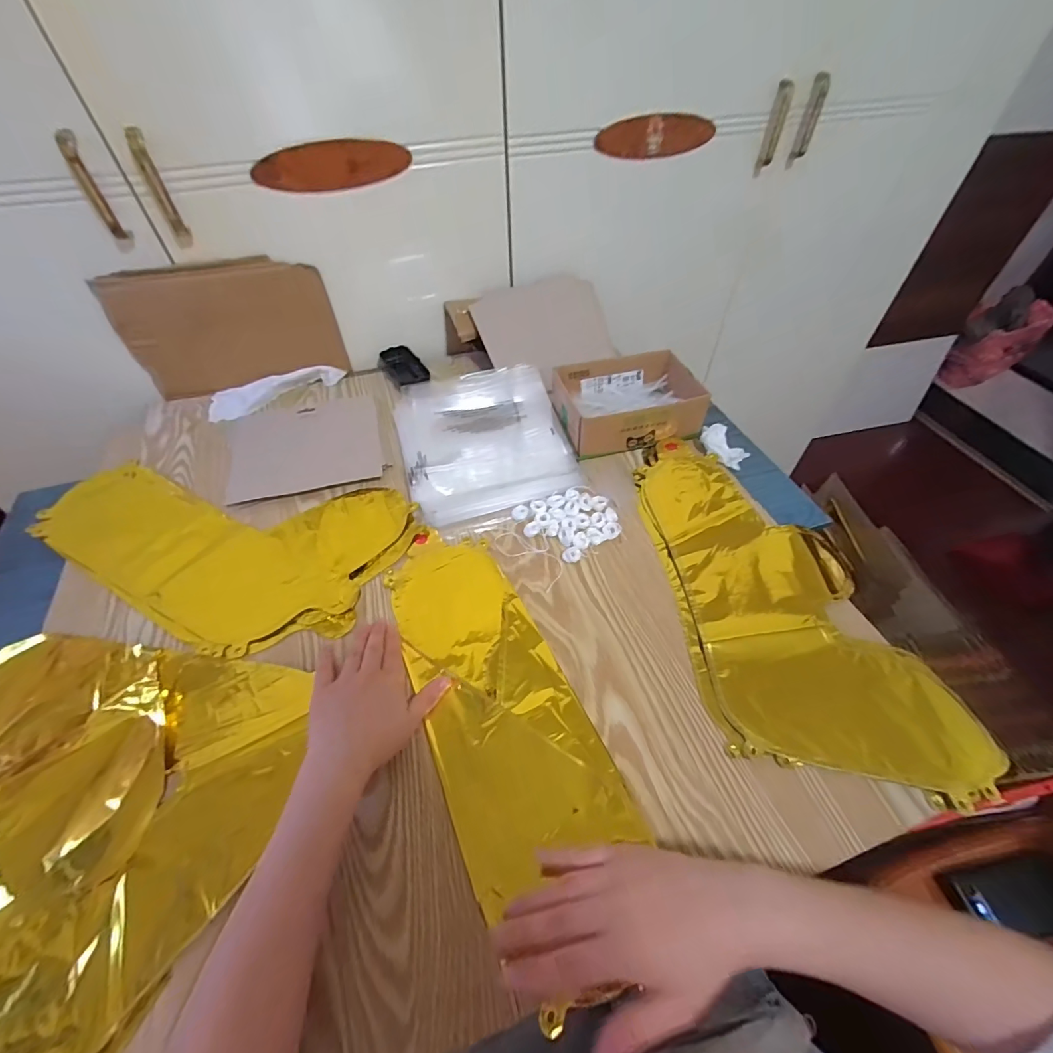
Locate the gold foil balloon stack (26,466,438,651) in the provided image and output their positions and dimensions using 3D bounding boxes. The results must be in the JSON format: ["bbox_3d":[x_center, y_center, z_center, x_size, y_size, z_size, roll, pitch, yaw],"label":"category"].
[{"bbox_3d":[-0.361,0.006,0.543,0.422,0.011,0.235,17,52,13],"label":"gold foil balloon stack"}]

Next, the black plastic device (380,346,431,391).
[{"bbox_3d":[-0.198,-0.257,0.742,0.054,0.014,0.098,-26,55,-20],"label":"black plastic device"}]

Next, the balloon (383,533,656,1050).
[{"bbox_3d":[-0.024,0.161,0.420,0.132,0.010,0.397,-19,52,-16],"label":"balloon"}]

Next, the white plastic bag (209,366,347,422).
[{"bbox_3d":[-0.380,-0.210,0.703,0.196,0.024,0.042,-23,54,-18],"label":"white plastic bag"}]

